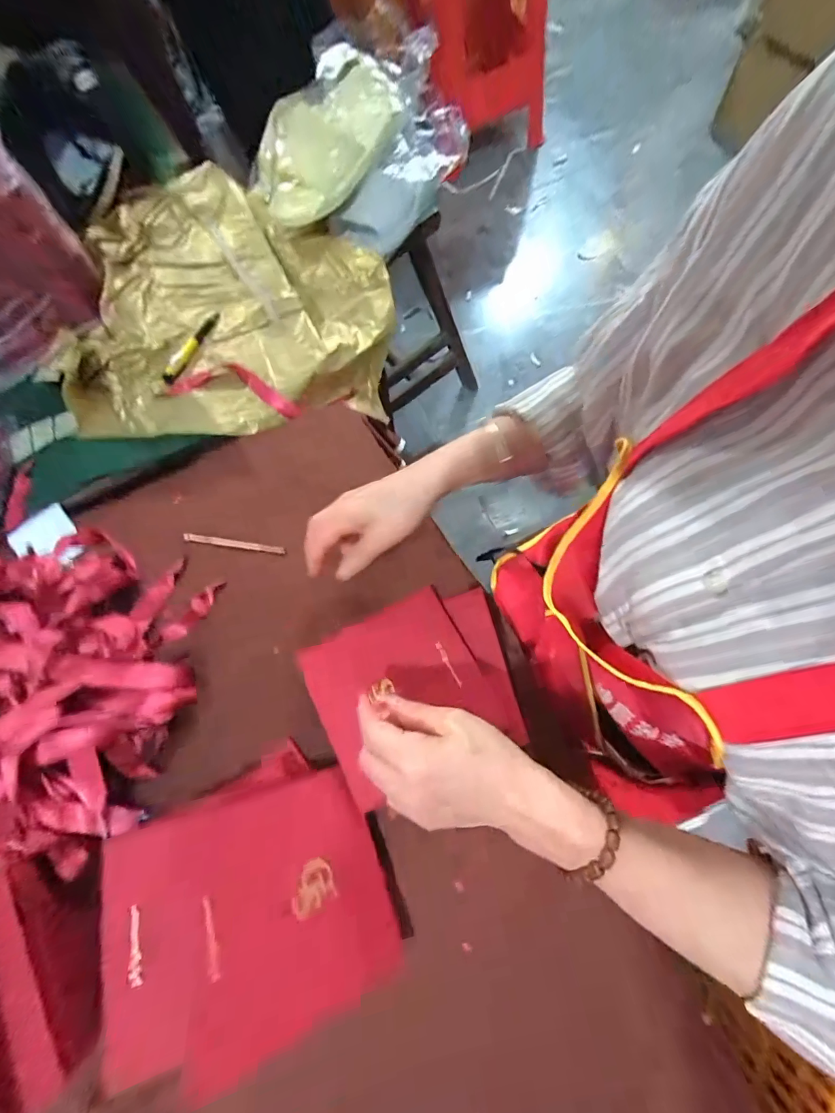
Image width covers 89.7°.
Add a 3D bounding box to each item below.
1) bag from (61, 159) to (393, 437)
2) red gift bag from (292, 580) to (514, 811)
[{"bbox_3d":[-0.248,-0.355,0.607,0.410,0.108,0.442,-4,71,5],"label":"bag"},{"bbox_3d":[-0.017,0.114,0.368,0.141,0.017,0.138,-26,72,-7],"label":"red gift bag"}]

